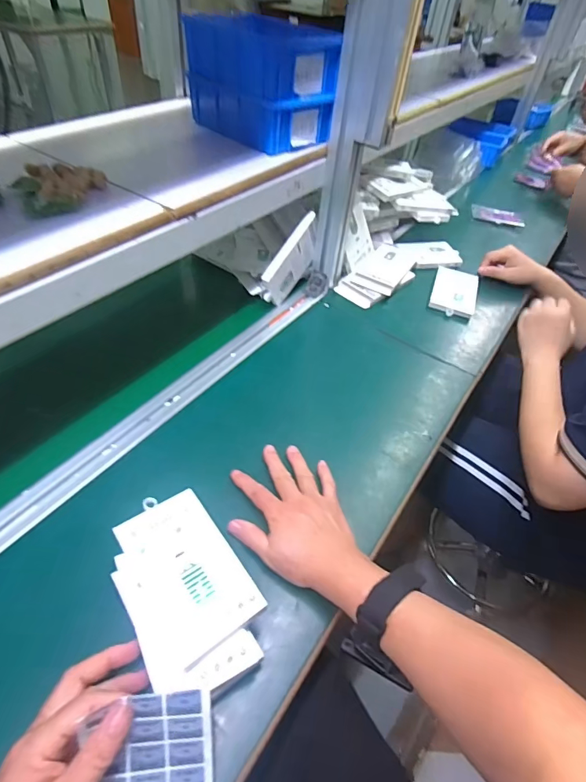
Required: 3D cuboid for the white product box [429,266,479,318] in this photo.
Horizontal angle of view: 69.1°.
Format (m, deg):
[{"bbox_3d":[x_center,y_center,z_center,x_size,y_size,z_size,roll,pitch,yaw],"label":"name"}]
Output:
[{"bbox_3d":[0.303,-0.188,0.795,0.079,0.009,0.147,18,47,11],"label":"white product box"}]

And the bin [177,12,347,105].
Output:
[{"bbox_3d":[-0.043,-0.450,0.571,0.112,0.062,0.176,-30,56,-30],"label":"bin"}]

